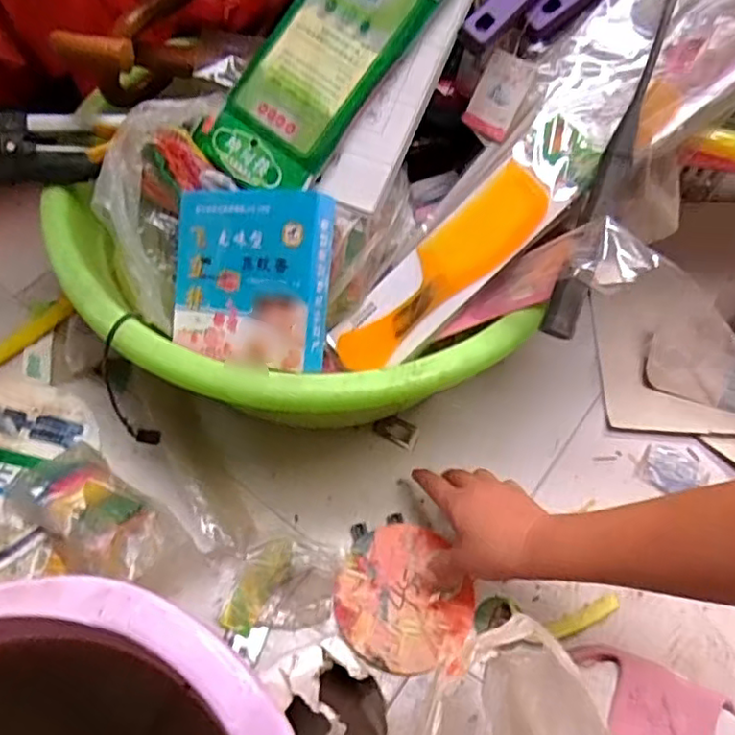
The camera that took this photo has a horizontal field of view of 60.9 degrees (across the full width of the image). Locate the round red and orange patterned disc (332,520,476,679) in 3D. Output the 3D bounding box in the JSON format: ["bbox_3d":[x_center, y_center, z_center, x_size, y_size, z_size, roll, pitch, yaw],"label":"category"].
[{"bbox_3d":[0.035,0.212,0.570,0.120,0.006,0.122,1,60,-2],"label":"round red and orange patterned disc"}]

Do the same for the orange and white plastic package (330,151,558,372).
[{"bbox_3d":[0.058,-0.076,0.508,0.208,0.008,0.057,-44,93,7],"label":"orange and white plastic package"}]

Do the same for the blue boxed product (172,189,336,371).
[{"bbox_3d":[-0.095,-0.072,0.494,0.140,0.023,0.132,10,97,27],"label":"blue boxed product"}]

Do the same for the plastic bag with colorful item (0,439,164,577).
[{"bbox_3d":[-0.255,0.128,0.574,0.145,0.042,0.087,30,63,14],"label":"plastic bag with colorful item"}]

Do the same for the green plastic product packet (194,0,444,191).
[{"bbox_3d":[-0.038,-0.247,0.498,0.112,0.034,0.231,45,101,21],"label":"green plastic product packet"}]

